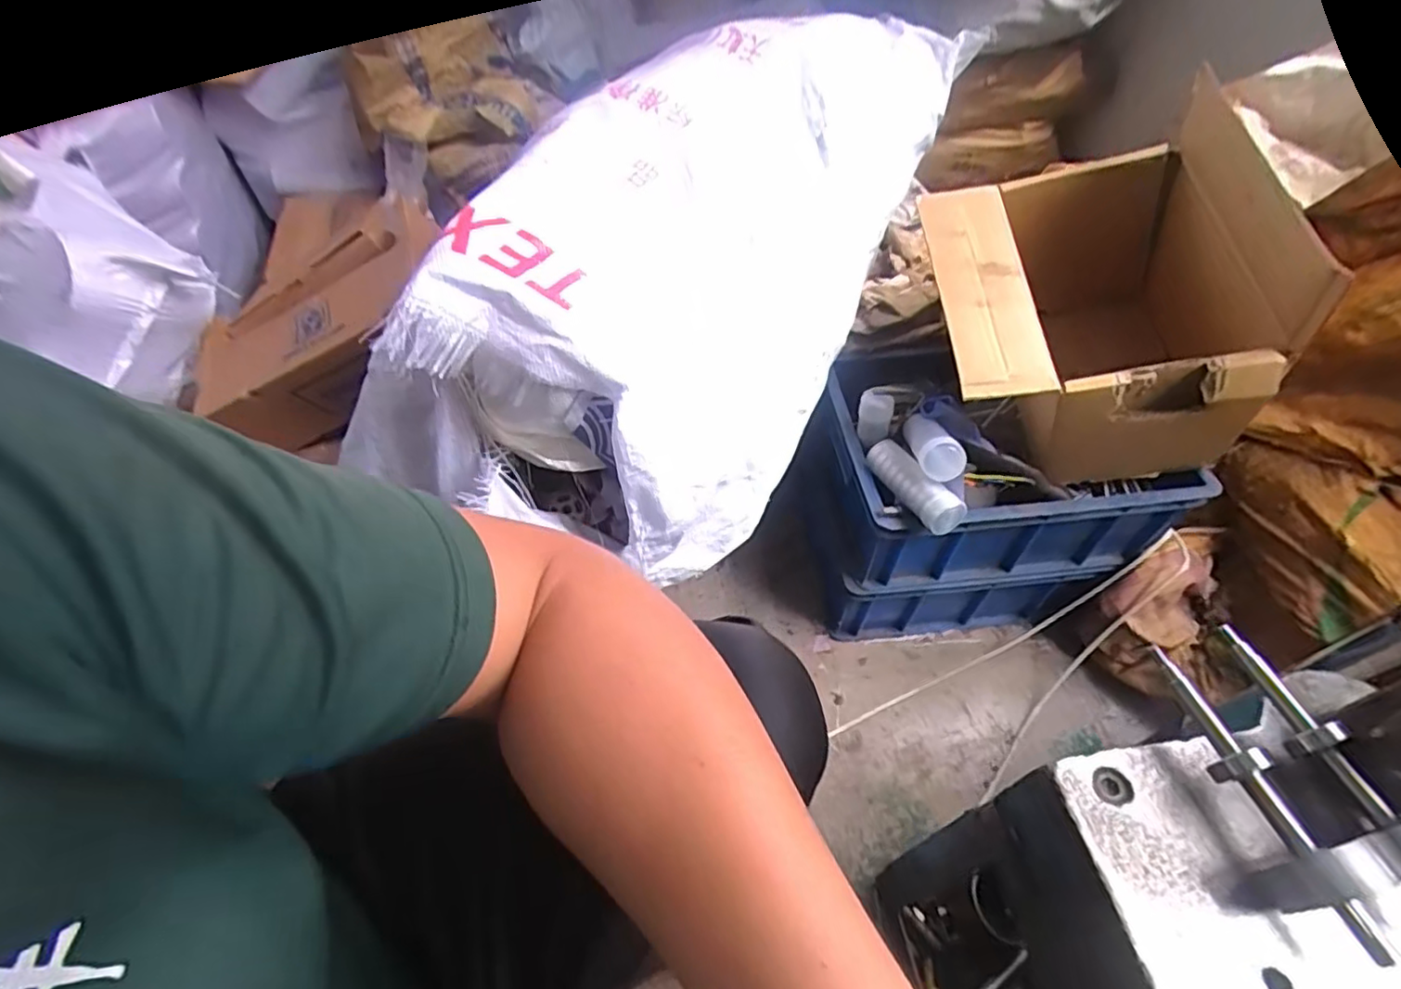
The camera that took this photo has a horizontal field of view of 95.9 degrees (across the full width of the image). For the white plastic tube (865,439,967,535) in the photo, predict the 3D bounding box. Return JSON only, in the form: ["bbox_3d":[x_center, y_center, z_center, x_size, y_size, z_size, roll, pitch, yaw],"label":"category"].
[{"bbox_3d":[0.230,-0.012,0.685,0.033,0.032,0.125,-26,56,-19],"label":"white plastic tube"}]

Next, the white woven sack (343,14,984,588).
[{"bbox_3d":[0.004,-0.312,0.765,0.383,0.323,0.769,21,54,16],"label":"white woven sack"}]

